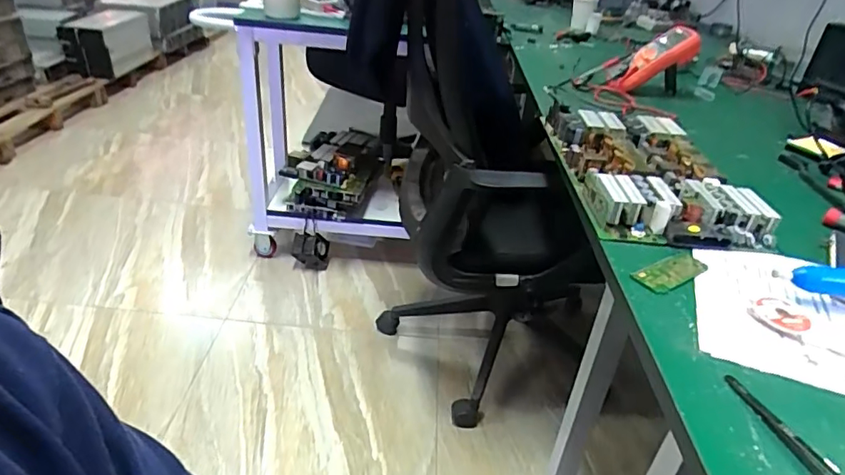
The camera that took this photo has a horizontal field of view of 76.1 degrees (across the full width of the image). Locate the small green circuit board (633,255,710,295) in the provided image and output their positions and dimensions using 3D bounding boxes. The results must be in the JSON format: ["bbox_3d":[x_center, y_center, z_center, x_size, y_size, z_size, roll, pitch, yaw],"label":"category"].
[{"bbox_3d":[0.247,0.032,0.536,0.087,0.004,0.036,-16,38,-33],"label":"small green circuit board"}]

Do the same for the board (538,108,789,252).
[{"bbox_3d":[0.293,-0.099,0.722,0.203,0.041,0.355,6,31,-1],"label":"board"}]

